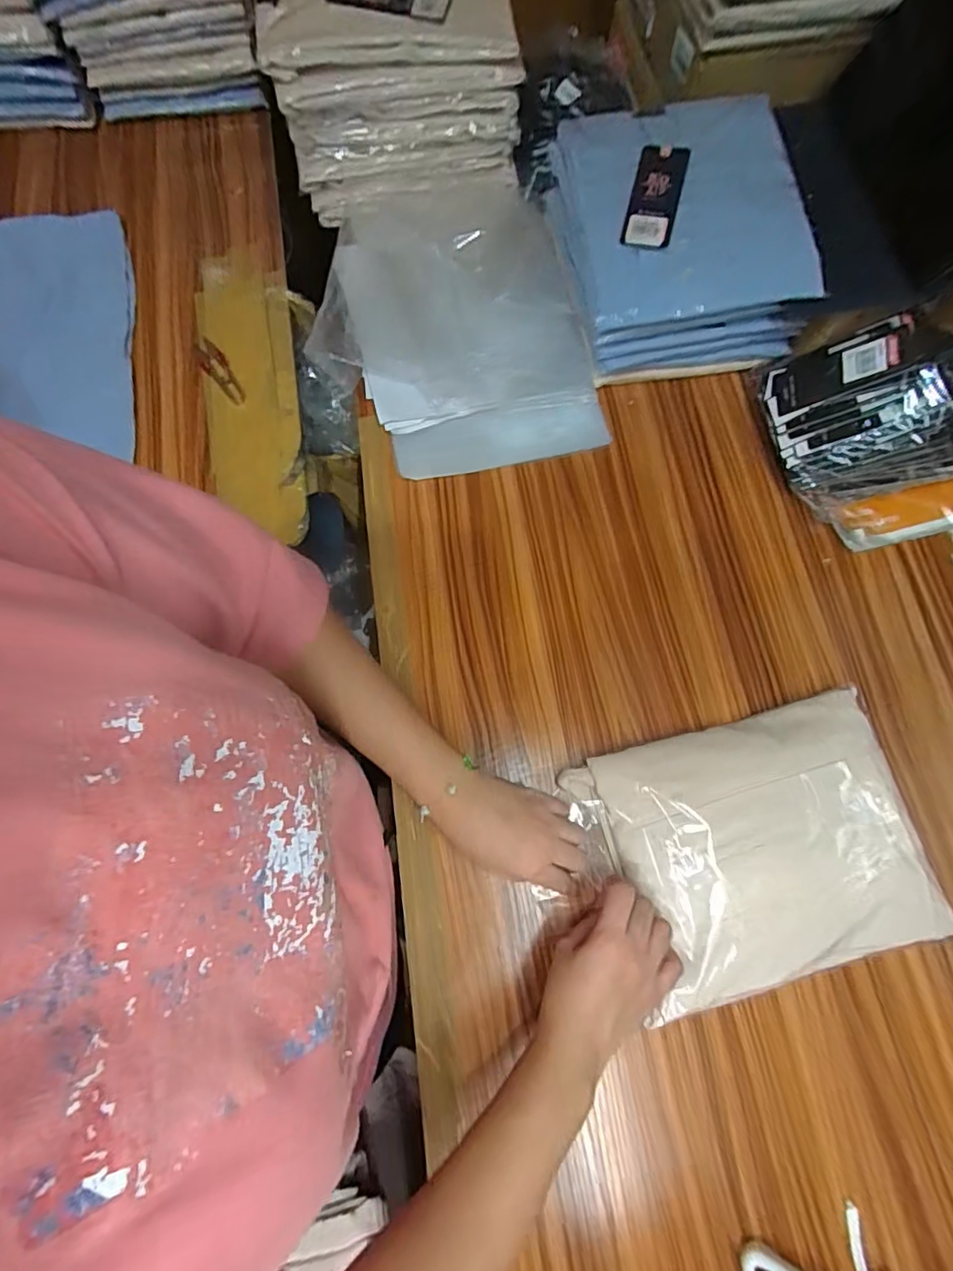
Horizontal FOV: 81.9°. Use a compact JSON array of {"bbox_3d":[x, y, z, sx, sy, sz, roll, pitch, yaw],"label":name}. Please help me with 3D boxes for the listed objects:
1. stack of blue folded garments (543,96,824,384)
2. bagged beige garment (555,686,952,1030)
[{"bbox_3d":[0.204,-0.416,0.576,0.216,0.117,0.255,-8,73,-3],"label":"stack of blue folded garments"},{"bbox_3d":[0.231,0.176,0.460,0.268,0.041,0.200,-14,74,-5],"label":"bagged beige garment"}]

